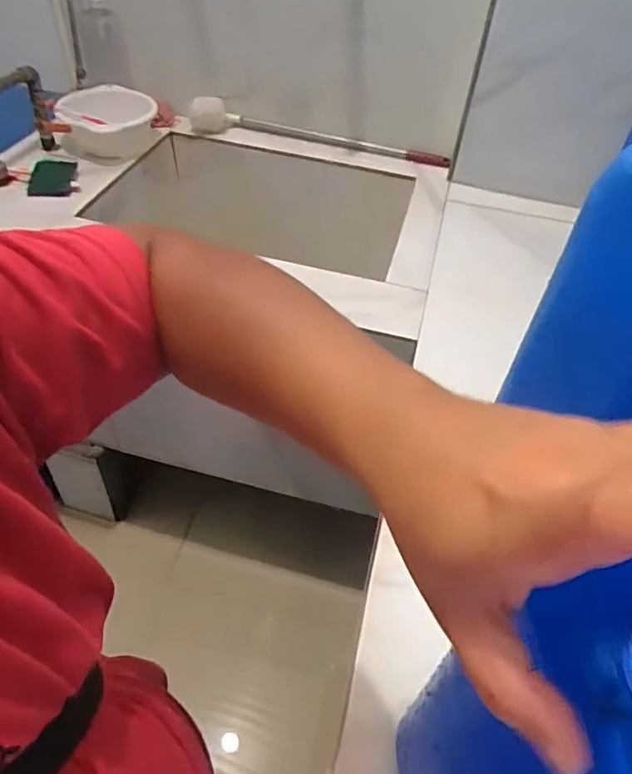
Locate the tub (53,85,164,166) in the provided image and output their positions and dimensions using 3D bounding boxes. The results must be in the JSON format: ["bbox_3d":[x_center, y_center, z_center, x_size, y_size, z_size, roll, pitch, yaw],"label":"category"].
[{"bbox_3d":[-0.450,-0.570,1.237,0.202,0.104,0.194,1,47,-4],"label":"tub"}]

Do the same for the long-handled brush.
[{"bbox_3d":[-0.001,-0.573,1.295,0.609,0.087,0.078,13,47,7],"label":"long-handled brush"}]

